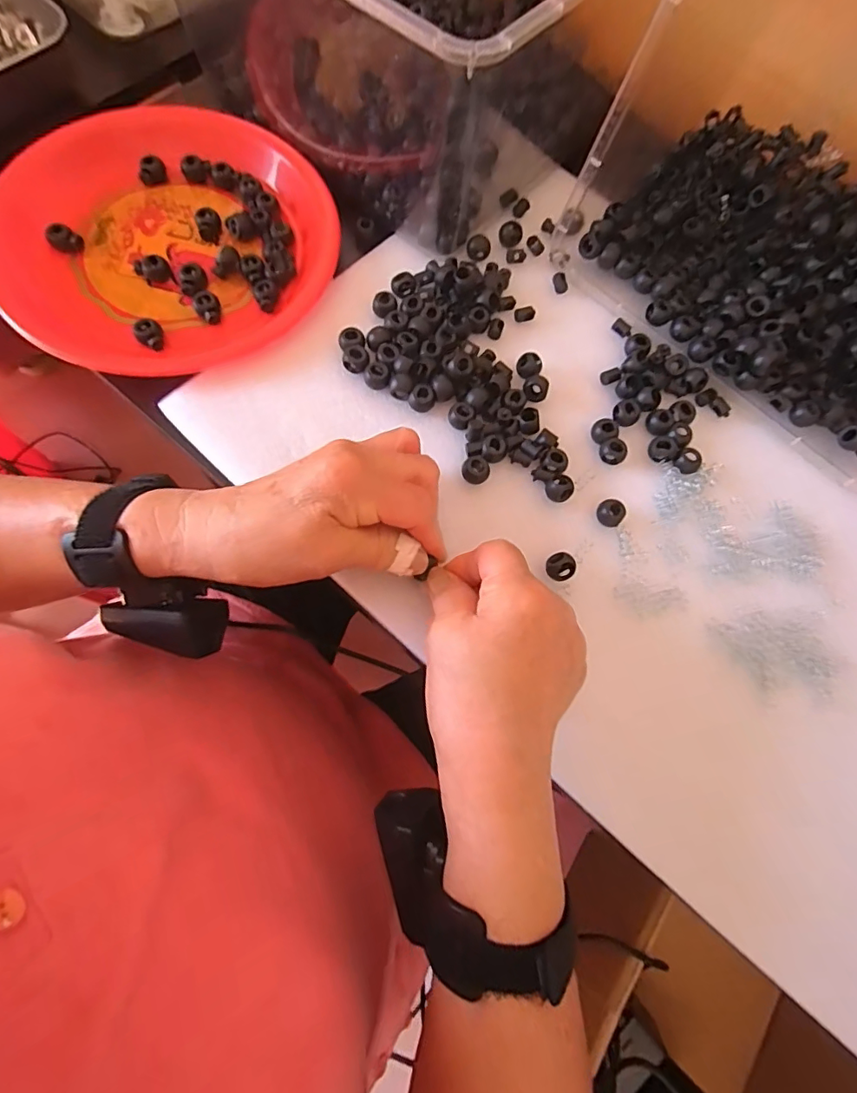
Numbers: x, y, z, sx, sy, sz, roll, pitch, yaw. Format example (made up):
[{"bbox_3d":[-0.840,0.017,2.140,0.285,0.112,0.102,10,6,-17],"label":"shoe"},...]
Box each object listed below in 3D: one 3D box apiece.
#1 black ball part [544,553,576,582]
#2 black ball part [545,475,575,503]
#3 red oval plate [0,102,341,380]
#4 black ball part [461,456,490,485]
[{"bbox_3d":[0.079,0.013,0.315,0.017,0.015,0.017,1,73,-5],"label":"black ball part"},{"bbox_3d":[0.084,-0.038,0.330,0.019,0.014,0.017,-44,82,-9],"label":"black ball part"},{"bbox_3d":[-0.180,-0.215,0.364,0.227,0.029,0.229,0,73,-5],"label":"red oval plate"},{"bbox_3d":[0.030,-0.048,0.333,0.017,0.011,0.016,1,73,-5],"label":"black ball part"}]

